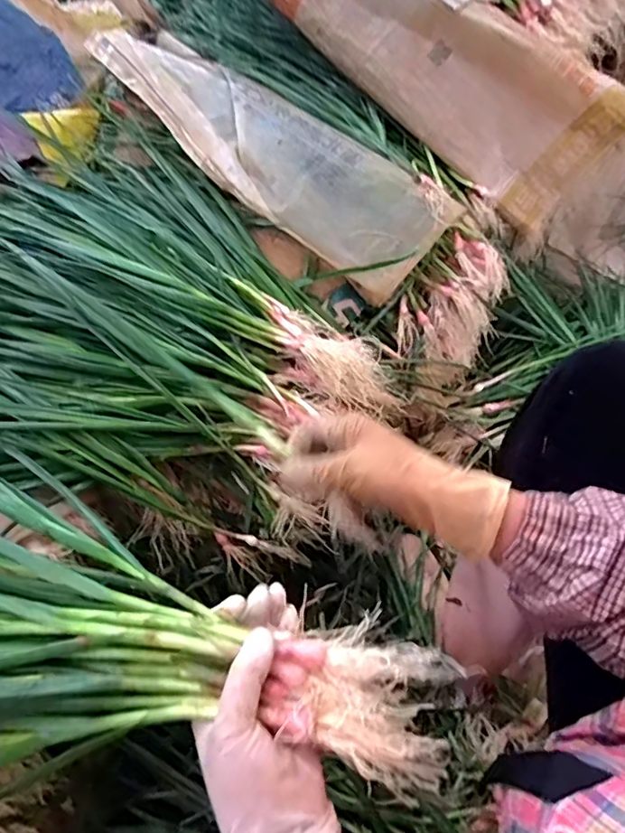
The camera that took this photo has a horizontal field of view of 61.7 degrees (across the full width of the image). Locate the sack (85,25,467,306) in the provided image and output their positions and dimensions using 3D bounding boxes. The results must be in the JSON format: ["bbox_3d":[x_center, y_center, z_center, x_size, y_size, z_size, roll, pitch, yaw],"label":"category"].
[{"bbox_3d":[-0.076,-0.355,0.704,0.544,0.116,0.186,30,63,17],"label":"sack"}]

